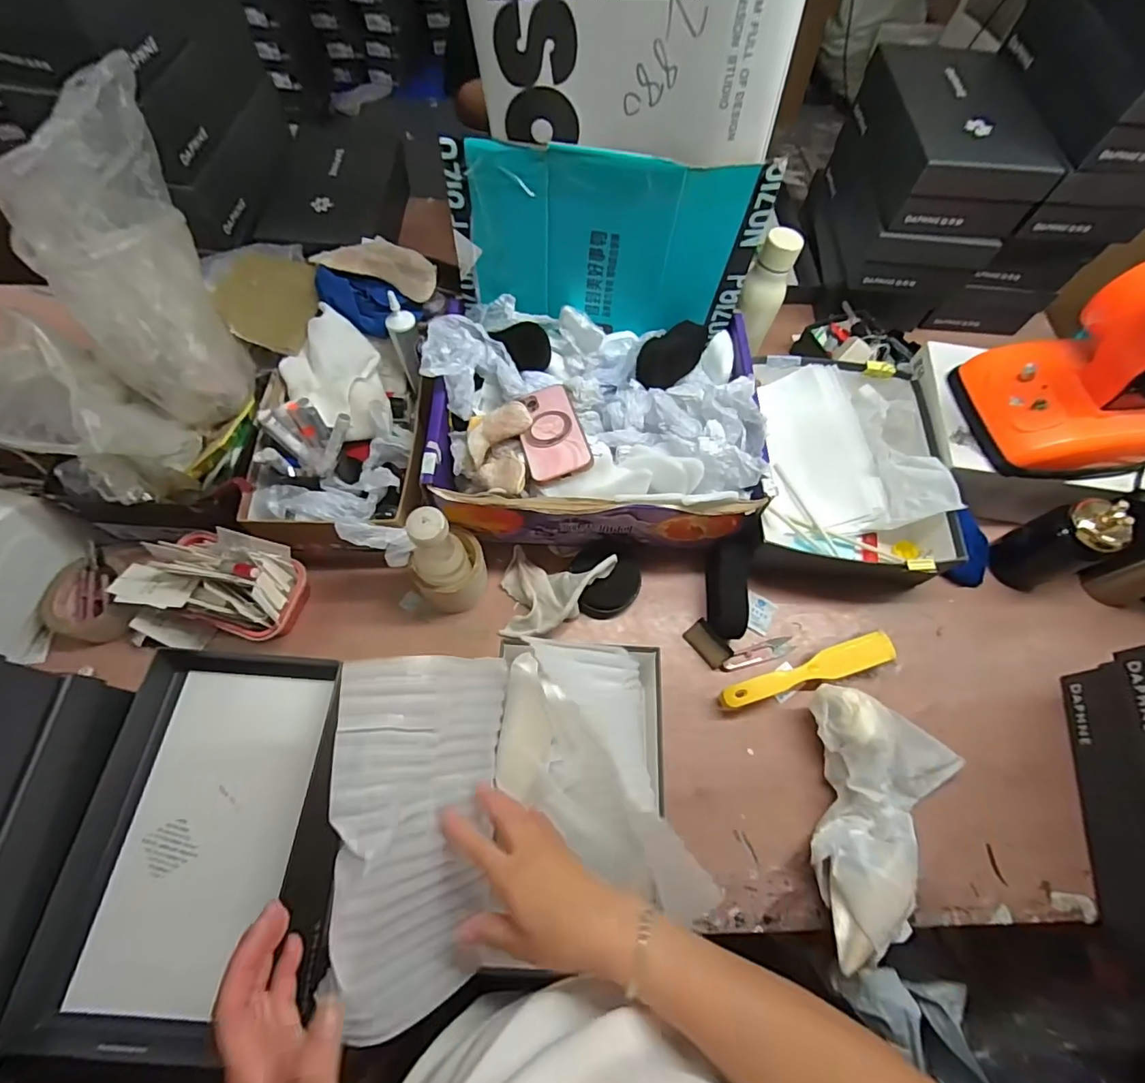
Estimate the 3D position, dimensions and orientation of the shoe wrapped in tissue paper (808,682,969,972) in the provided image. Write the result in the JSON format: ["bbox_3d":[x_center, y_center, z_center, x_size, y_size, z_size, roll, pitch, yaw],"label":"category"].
[{"bbox_3d":[0.338,0.303,0.560,0.165,0.085,0.256,12,65,2],"label":"shoe wrapped in tissue paper"}]

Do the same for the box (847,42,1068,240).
[{"bbox_3d":[0.543,-0.589,0.769,0.183,0.104,0.279,0,66,-3],"label":"box"}]

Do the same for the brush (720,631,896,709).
[{"bbox_3d":[0.289,0.162,0.648,0.228,0.038,0.040,-15,67,-10],"label":"brush"}]

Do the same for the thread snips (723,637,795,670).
[{"bbox_3d":[0.236,0.143,0.669,0.098,0.008,0.024,-16,67,-10],"label":"thread snips"}]

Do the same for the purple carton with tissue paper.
[{"bbox_3d":[0.026,-0.159,0.682,0.392,0.148,0.296,2,65,-2],"label":"purple carton with tissue paper"}]

